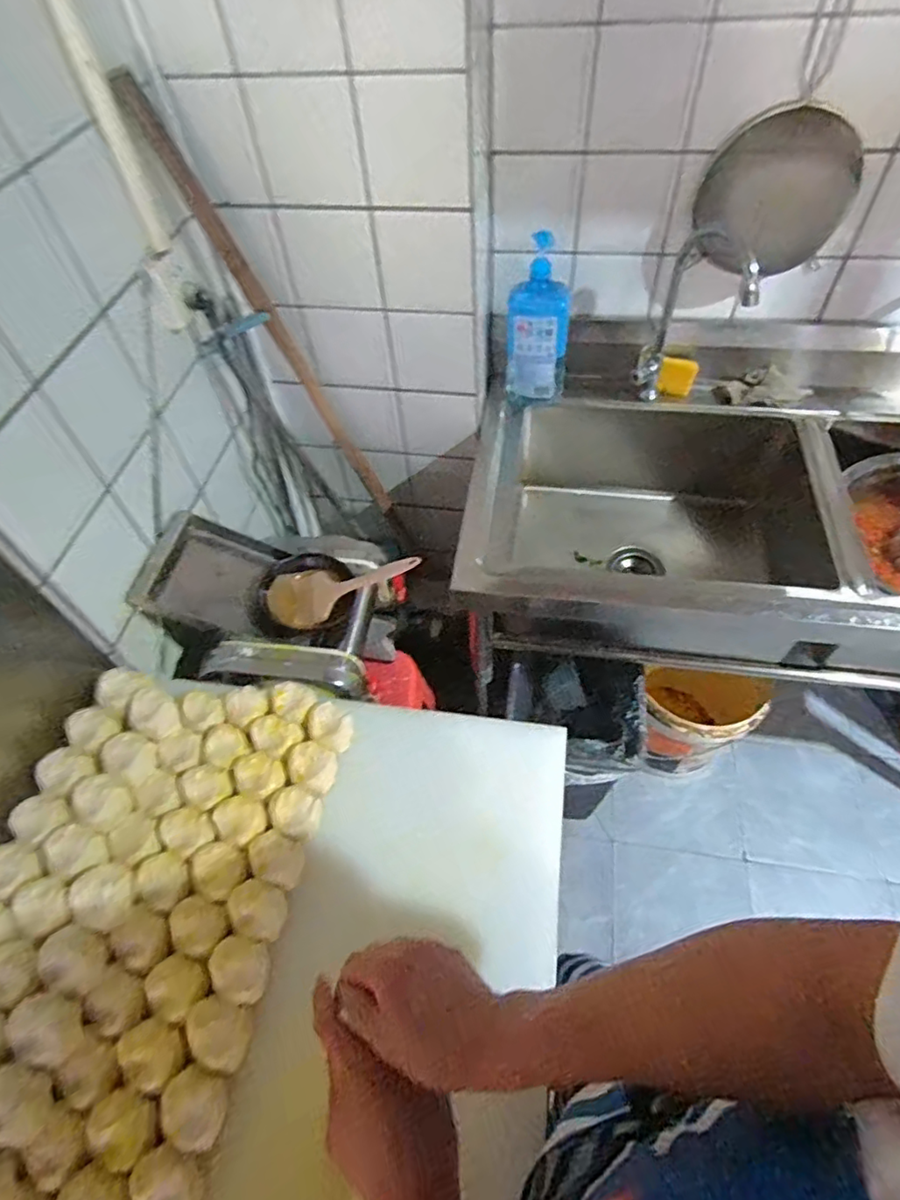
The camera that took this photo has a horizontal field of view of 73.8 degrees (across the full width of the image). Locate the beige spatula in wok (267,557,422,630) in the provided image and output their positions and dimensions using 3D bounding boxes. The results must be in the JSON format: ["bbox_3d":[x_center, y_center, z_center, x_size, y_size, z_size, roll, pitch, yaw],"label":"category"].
[{"bbox_3d":[-0.163,-0.027,0.918,0.222,0.050,0.089,-21,56,-11],"label":"beige spatula in wok"}]

